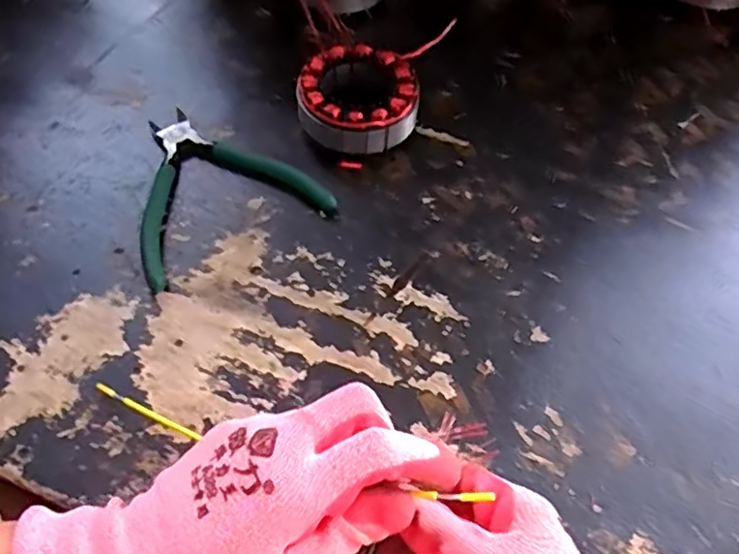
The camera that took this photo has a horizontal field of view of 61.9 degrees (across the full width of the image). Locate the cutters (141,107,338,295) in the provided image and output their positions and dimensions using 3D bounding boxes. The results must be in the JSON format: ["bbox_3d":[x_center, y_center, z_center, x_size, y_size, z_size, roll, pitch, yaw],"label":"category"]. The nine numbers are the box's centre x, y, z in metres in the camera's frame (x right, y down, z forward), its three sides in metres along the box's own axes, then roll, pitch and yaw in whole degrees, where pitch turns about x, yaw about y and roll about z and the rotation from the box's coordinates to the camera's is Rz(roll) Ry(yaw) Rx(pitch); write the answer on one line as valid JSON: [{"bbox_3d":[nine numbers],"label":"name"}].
[{"bbox_3d":[-0.112,-0.069,0.431,0.130,0.017,0.131,-26,63,-16],"label":"cutters"}]

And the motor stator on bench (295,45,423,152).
[{"bbox_3d":[-0.009,-0.130,0.460,0.086,0.041,0.085,1,59,-1],"label":"motor stator on bench"}]

